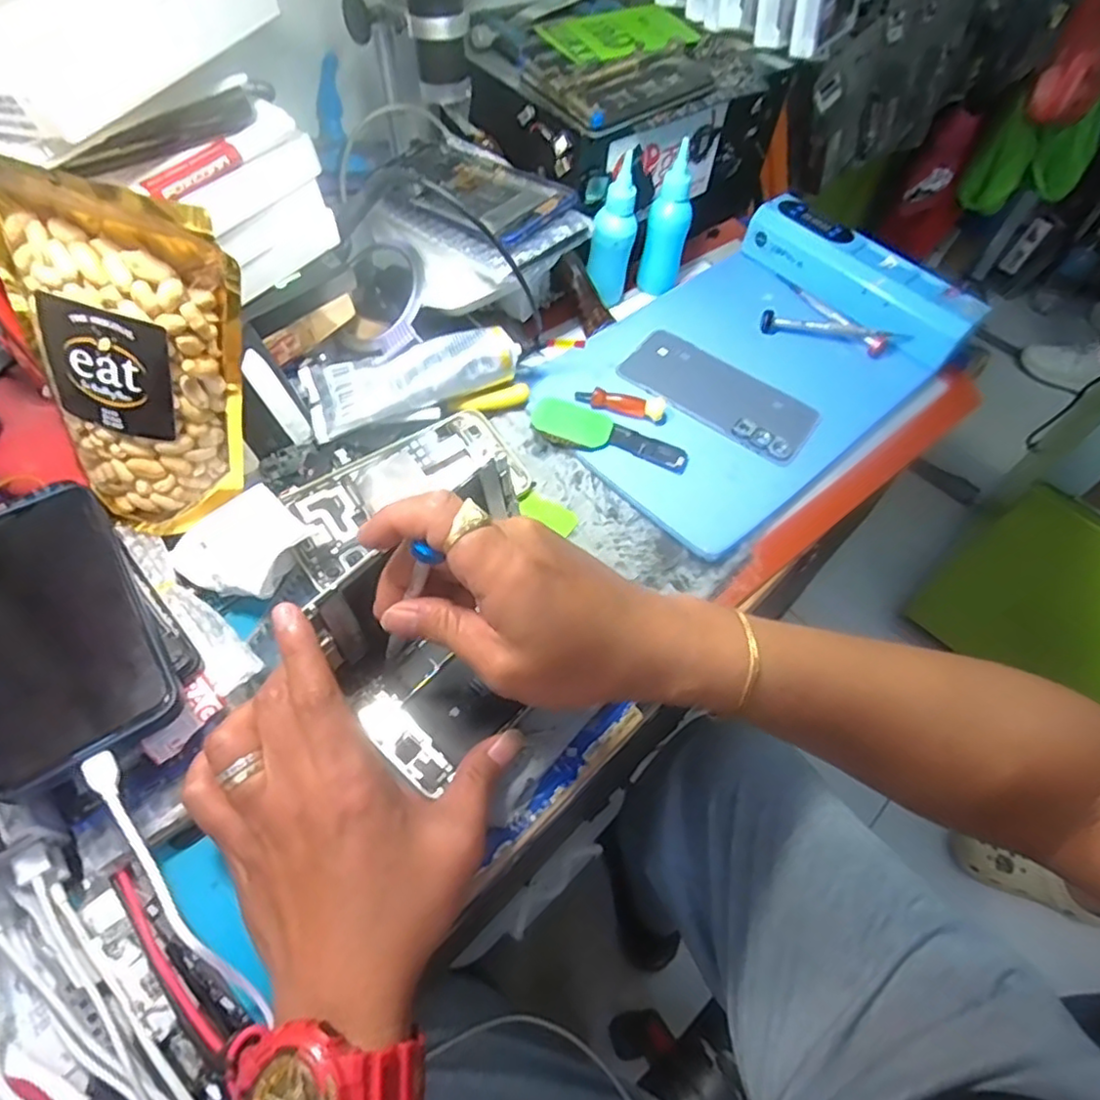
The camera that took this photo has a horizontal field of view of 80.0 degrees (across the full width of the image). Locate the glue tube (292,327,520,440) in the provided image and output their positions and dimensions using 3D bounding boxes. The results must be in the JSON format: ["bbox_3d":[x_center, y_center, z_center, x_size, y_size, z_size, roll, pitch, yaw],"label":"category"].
[{"bbox_3d":[-0.094,-0.122,0.452,0.147,0.035,0.051,-14,58,-14],"label":"glue tube"}]

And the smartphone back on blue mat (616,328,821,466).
[{"bbox_3d":[0.134,-0.127,0.516,0.149,0.006,0.078,30,59,15],"label":"smartphone back on blue mat"}]

